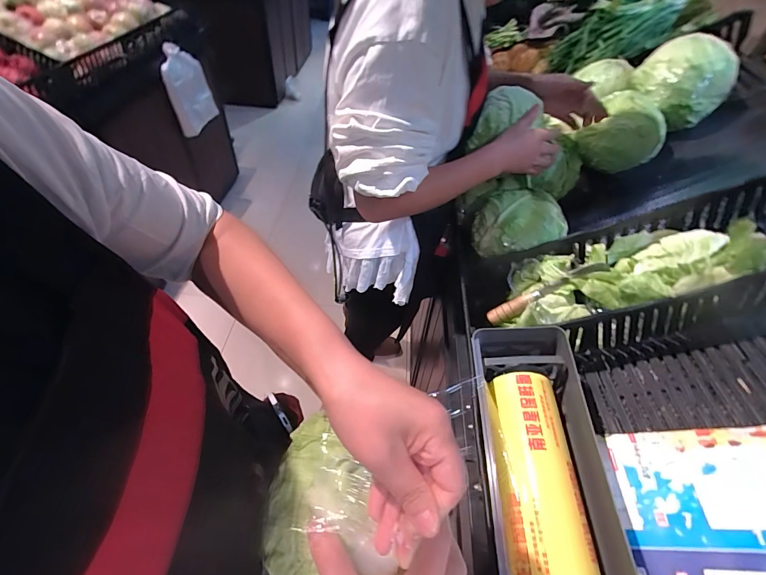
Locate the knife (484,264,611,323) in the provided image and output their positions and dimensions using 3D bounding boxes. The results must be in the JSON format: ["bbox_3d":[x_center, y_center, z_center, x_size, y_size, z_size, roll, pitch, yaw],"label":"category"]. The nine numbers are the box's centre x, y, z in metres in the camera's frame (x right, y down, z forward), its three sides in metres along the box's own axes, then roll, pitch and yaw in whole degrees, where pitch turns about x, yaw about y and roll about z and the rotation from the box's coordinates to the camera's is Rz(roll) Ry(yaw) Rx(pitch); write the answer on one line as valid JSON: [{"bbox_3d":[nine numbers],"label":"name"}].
[{"bbox_3d":[0.273,0.007,0.624,0.204,0.020,0.027,-30,47,18],"label":"knife"}]

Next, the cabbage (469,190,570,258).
[{"bbox_3d":[0.255,-0.117,0.682,0.152,0.107,0.114,-1,48,-5],"label":"cabbage"}]

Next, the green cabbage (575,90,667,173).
[{"bbox_3d":[0.501,-0.321,0.755,0.138,0.120,0.125,33,53,23],"label":"green cabbage"}]

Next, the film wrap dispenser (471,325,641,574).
[{"bbox_3d":[0.196,0.266,0.389,0.176,0.092,0.477,5,48,0],"label":"film wrap dispenser"}]

